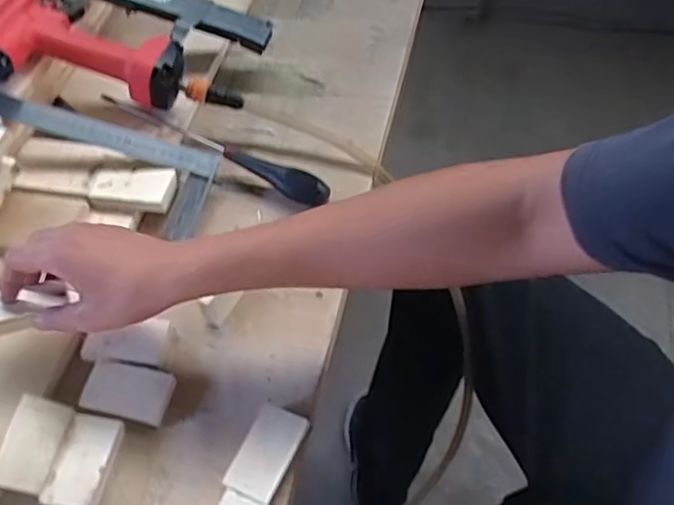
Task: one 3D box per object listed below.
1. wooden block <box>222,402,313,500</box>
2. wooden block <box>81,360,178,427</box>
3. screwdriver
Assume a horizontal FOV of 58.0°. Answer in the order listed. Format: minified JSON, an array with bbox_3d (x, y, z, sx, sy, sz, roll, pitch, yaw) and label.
[{"bbox_3d":[-0.054,0.160,0.484,0.043,0.024,0.071,17,57,15],"label":"wooden block"},{"bbox_3d":[-0.178,0.120,0.523,0.073,0.015,0.044,9,55,9],"label":"wooden block"},{"bbox_3d":[-0.140,-0.118,0.683,0.303,0.033,0.029,27,60,21],"label":"screwdriver"}]

